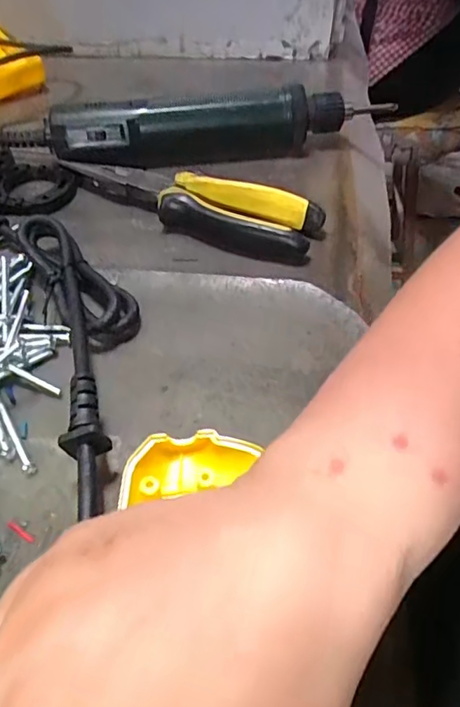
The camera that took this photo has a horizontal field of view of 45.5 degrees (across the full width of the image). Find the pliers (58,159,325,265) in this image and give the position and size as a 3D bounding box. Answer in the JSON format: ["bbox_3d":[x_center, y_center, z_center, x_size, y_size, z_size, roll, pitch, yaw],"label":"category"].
[{"bbox_3d":[-0.031,-0.098,0.357,0.177,0.020,0.044,18,51,17],"label":"pliers"}]

